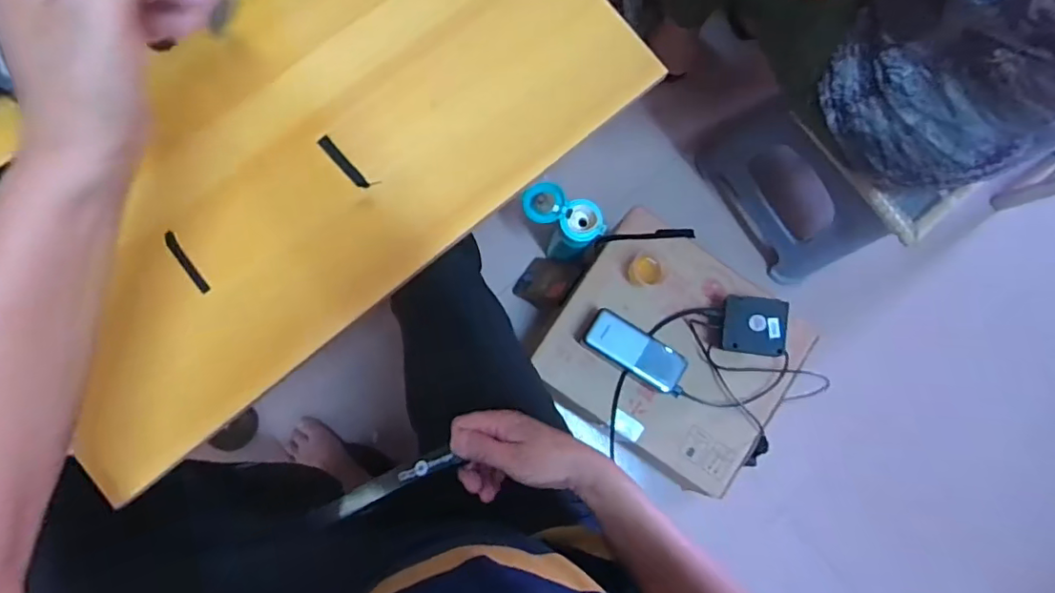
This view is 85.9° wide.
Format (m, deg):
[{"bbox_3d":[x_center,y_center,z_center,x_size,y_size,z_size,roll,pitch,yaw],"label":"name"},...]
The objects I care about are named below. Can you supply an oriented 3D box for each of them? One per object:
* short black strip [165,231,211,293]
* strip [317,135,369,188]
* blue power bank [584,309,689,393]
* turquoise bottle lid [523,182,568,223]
[{"bbox_3d":[-0.286,-0.029,0.474,0.008,0.004,0.059,-34,87,-7],"label":"short black strip"},{"bbox_3d":[-0.161,-0.116,0.495,0.010,0.004,0.057,-41,91,-18],"label":"strip"},{"bbox_3d":[0.140,0.072,0.727,0.133,0.022,0.056,32,82,-1],"label":"blue power bank"},{"bbox_3d":[0.023,-0.135,0.812,0.060,0.012,0.056,1,95,16],"label":"turquoise bottle lid"}]

